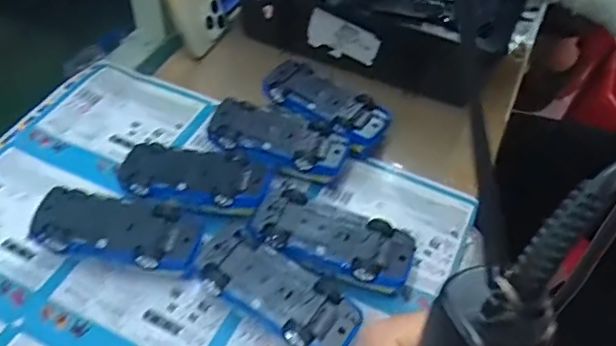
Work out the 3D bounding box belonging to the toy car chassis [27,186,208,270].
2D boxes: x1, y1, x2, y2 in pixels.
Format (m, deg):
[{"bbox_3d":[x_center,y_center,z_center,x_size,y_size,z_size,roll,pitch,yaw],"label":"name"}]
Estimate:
[{"bbox_3d":[-0.150,0.051,0.464,0.130,0.045,0.068,6,48,4],"label":"toy car chassis"}]

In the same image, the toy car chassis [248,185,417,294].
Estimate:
[{"bbox_3d":[0.018,0.061,0.464,0.126,0.044,0.056,20,51,14],"label":"toy car chassis"}]

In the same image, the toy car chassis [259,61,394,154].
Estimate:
[{"bbox_3d":[0.015,-0.063,0.572,0.131,0.039,0.062,31,55,22],"label":"toy car chassis"}]

